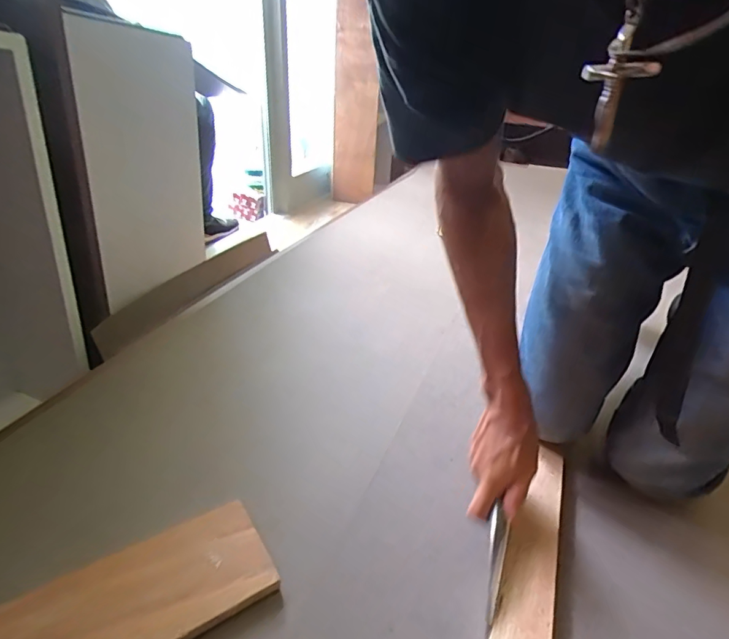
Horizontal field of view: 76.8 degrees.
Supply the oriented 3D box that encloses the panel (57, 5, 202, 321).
[{"bbox_3d":[-0.433,-0.309,0.922,0.038,0.486,0.401,4,25,6],"label":"panel"}]

